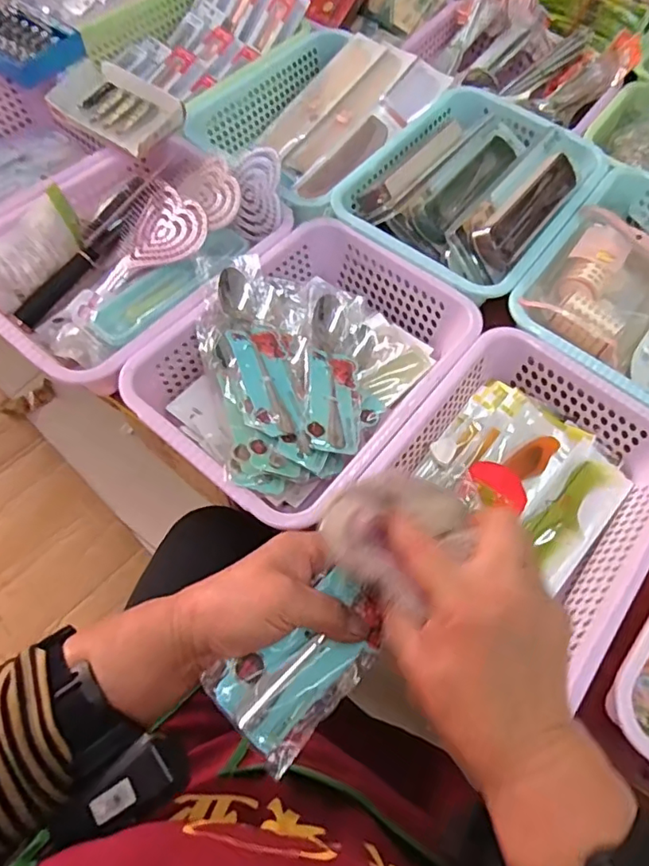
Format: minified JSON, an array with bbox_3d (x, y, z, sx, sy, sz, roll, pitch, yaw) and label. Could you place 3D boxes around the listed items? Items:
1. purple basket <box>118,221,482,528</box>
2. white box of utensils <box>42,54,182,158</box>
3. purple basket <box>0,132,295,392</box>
[{"bbox_3d":[-0.016,-0.075,0.591,0.247,0.080,0.337,36,67,13],"label":"purple basket"},{"bbox_3d":[-0.274,-0.428,0.715,0.167,0.022,0.108,35,67,13],"label":"white box of utensils"},{"bbox_3d":[-0.230,-0.209,0.645,0.256,0.083,0.334,38,68,14],"label":"purple basket"}]

